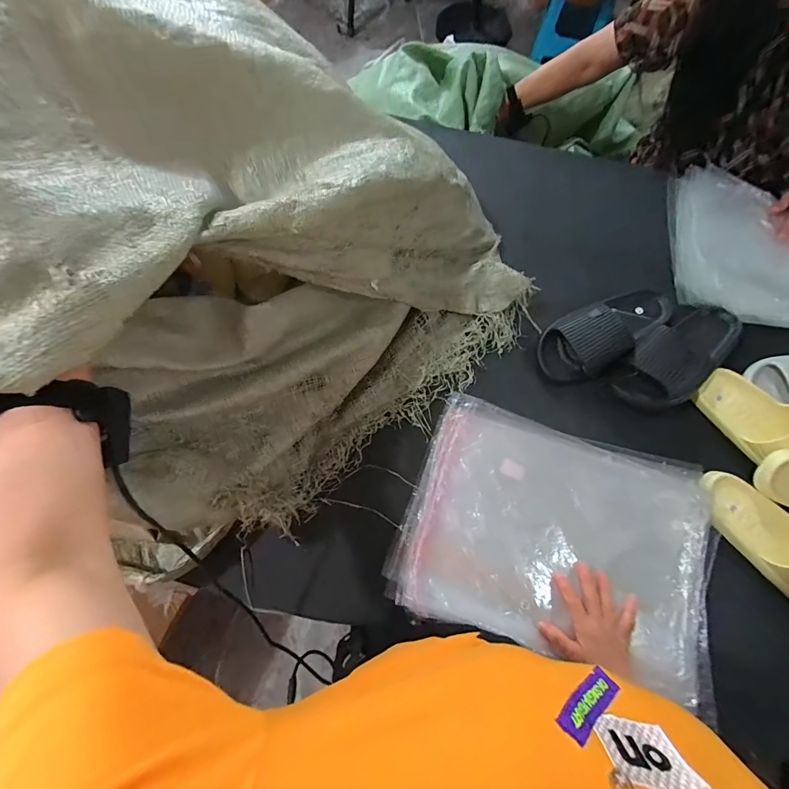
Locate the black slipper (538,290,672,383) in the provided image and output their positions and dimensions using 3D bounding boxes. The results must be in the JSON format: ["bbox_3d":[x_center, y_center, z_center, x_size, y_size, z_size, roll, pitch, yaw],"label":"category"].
[{"bbox_3d":[0.367,-0.117,0.658,0.264,0.062,0.113,-32,75,-11],"label":"black slipper"}]

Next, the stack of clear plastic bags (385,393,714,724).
[{"bbox_3d":[0.240,0.197,0.547,0.417,0.041,0.307,17,72,5],"label":"stack of clear plastic bags"}]

